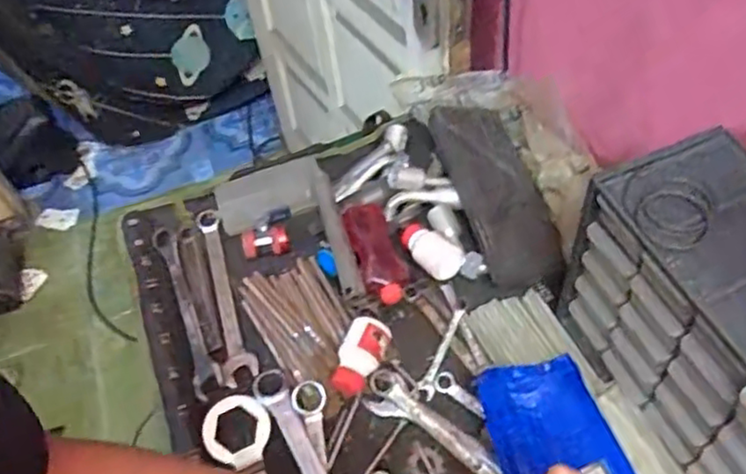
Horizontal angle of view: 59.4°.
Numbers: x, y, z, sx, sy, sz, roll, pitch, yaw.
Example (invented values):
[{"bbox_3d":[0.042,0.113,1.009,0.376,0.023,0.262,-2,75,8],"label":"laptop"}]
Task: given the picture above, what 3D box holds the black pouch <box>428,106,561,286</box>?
[{"bbox_3d":[0.131,-0.061,0.715,0.091,0.029,0.239,-12,53,-3],"label":"black pouch"}]

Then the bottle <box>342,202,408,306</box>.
[{"bbox_3d":[0.004,0.020,0.704,0.047,0.048,0.126,-16,53,-6],"label":"bottle"}]

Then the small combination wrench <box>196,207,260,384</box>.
[{"bbox_3d":[-0.161,0.059,0.710,0.032,0.020,0.219,-16,53,-6],"label":"small combination wrench"}]

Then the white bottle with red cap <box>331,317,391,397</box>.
[{"bbox_3d":[-0.013,0.115,0.622,0.041,0.042,0.071,17,57,18],"label":"white bottle with red cap"}]

